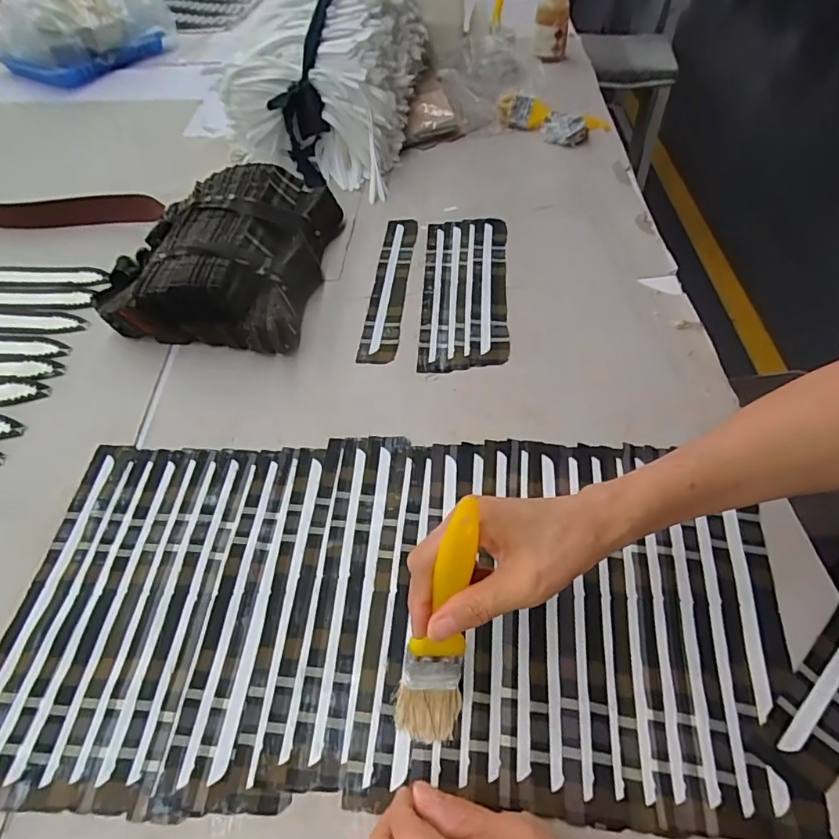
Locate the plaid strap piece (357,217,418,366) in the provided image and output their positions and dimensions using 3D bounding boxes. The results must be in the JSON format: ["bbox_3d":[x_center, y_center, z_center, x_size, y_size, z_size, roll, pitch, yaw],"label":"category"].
[{"bbox_3d":[-0.034,-0.164,0.621,0.041,0.006,0.261,1,50,7],"label":"plaid strap piece"}]

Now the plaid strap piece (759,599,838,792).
[{"bbox_3d":[0.260,0.167,0.329,0.120,0.004,0.039,-38,58,-24],"label":"plaid strap piece"}]

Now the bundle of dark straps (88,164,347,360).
[{"bbox_3d":[-0.227,-0.201,0.613,0.217,0.074,0.278,2,52,6],"label":"bundle of dark straps"}]

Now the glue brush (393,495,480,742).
[{"bbox_3d":[0.013,0.120,0.307,0.038,0.174,0.021,14,26,15],"label":"glue brush"}]

